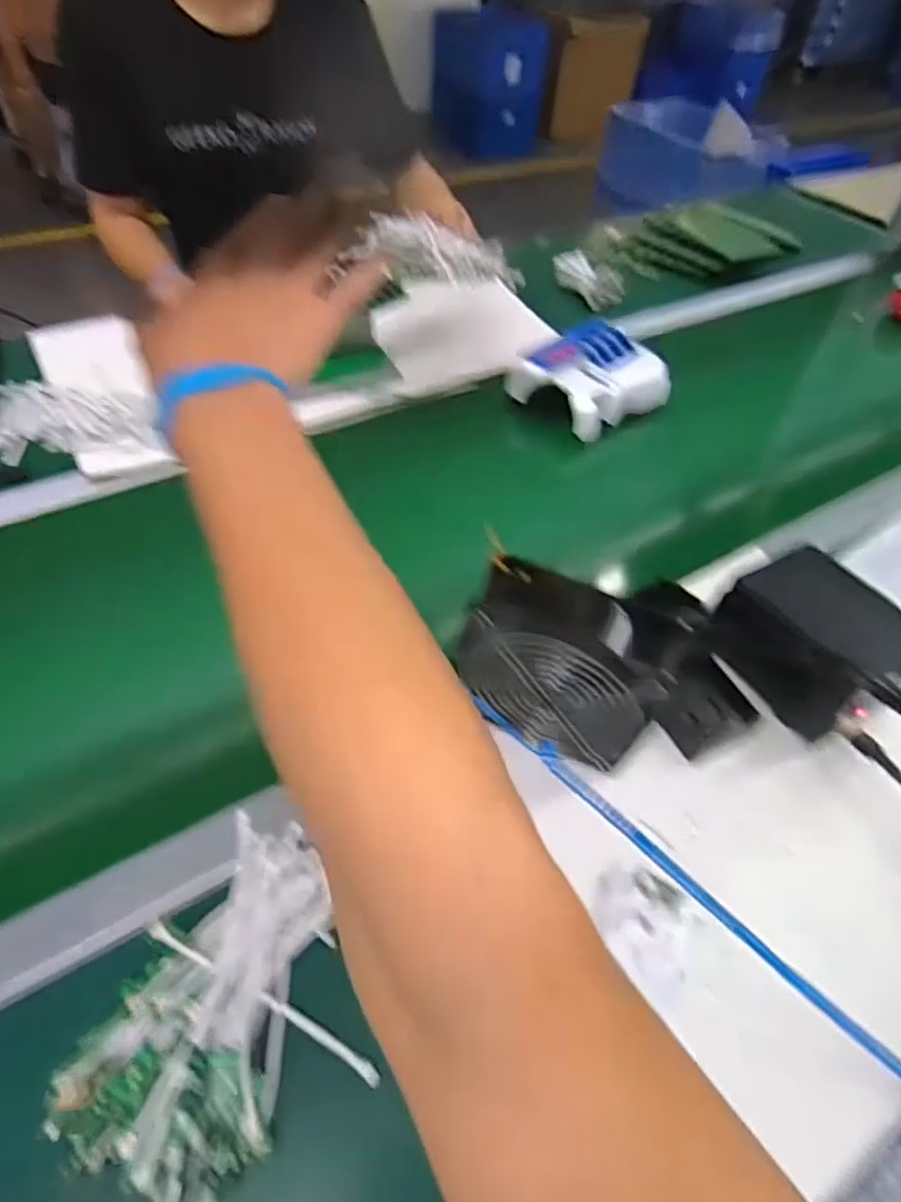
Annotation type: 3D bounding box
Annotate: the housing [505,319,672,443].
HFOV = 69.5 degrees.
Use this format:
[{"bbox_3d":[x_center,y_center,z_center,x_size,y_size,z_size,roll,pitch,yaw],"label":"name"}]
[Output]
[{"bbox_3d":[0.189,-0.293,0.845,0.187,0.055,0.146,-33,60,-27],"label":"housing"}]

